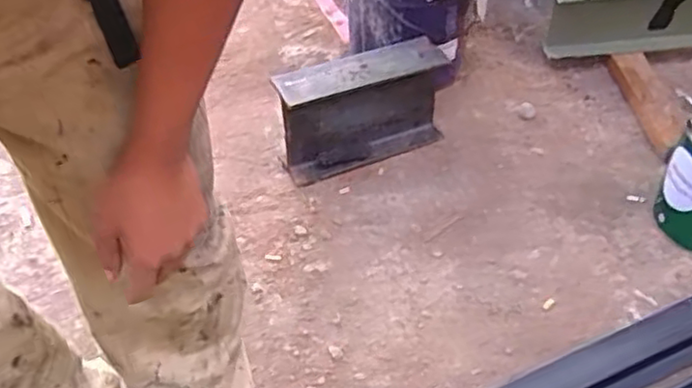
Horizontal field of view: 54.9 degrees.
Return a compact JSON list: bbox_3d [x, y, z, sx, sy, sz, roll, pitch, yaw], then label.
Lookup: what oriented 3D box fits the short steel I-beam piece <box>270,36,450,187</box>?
[{"bbox_3d":[0.032,-0.168,1.308,0.329,0.204,0.109,-17,48,-12],"label":"short steel I-beam piece"}]

